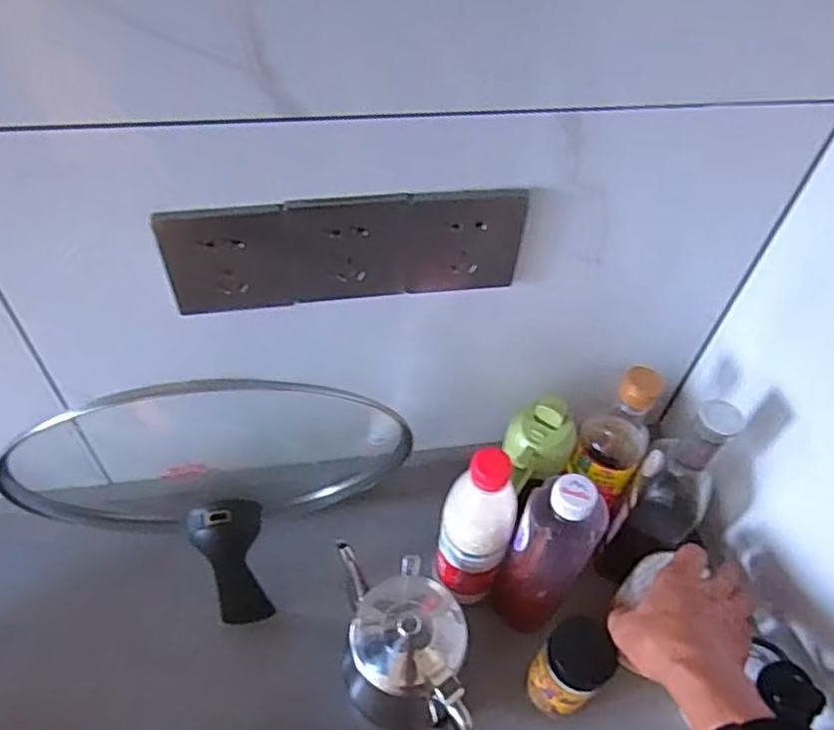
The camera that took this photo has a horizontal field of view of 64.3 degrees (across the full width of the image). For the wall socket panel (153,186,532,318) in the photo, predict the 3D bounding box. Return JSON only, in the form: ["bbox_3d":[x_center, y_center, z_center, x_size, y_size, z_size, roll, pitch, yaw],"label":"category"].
[{"bbox_3d":[-0.049,-0.082,0.482,0.251,0.094,0.012,-6,51,-10],"label":"wall socket panel"}]

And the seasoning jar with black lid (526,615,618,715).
[{"bbox_3d":[0.134,0.263,0.578,0.054,0.096,0.057,2,50,-3],"label":"seasoning jar with black lid"}]

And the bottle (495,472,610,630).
[{"bbox_3d":[0.114,0.165,0.582,0.059,0.221,0.057,27,53,16],"label":"bottle"}]

